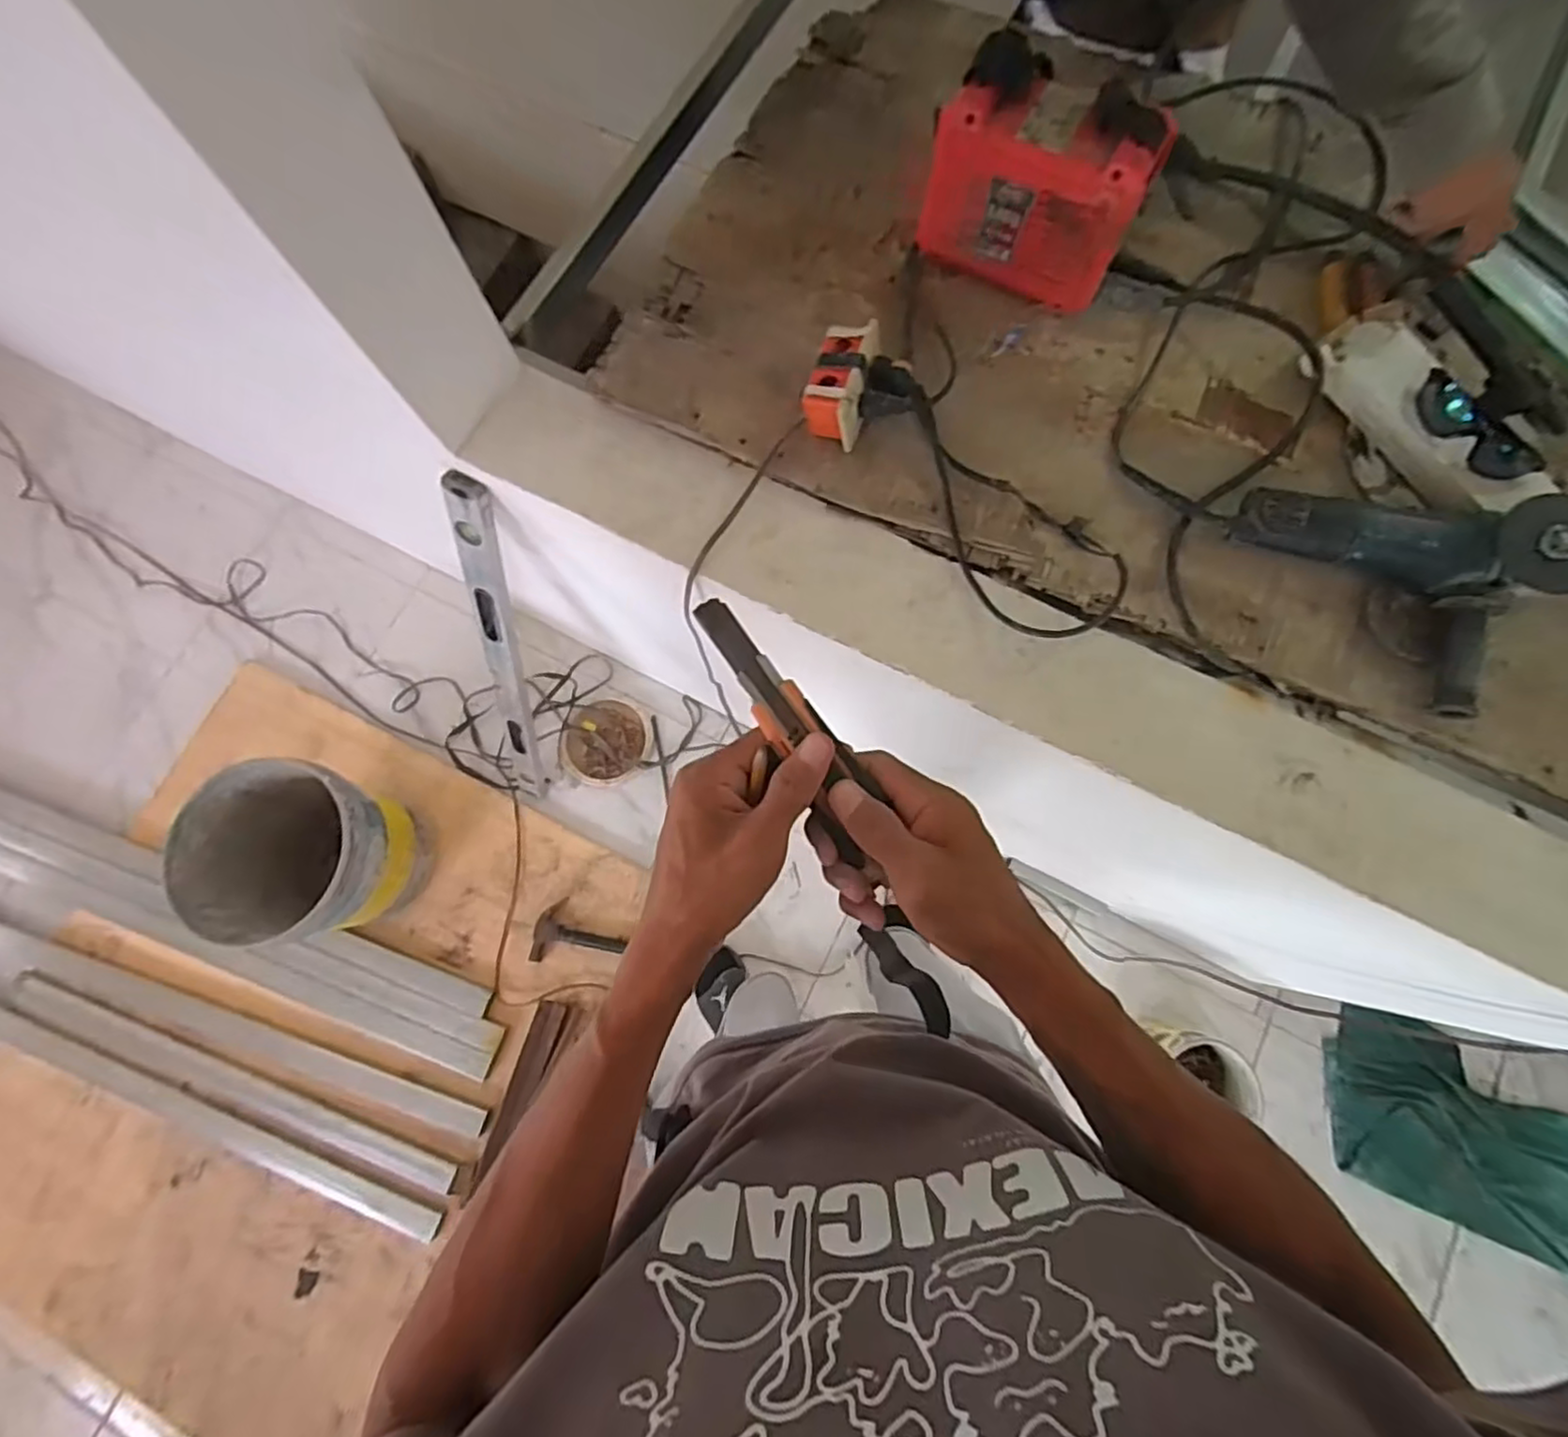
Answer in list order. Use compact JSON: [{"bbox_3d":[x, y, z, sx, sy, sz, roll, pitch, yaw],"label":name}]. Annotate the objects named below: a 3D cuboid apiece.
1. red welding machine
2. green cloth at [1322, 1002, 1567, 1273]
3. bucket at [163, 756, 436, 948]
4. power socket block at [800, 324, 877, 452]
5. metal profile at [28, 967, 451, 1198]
[{"bbox_3d":[0.267,-0.562,0.727,0.215,0.169,0.115,28,80,6],"label":"red welding machine"},{"bbox_3d":[1.293,0.782,1.261,0.605,0.037,0.299,23,80,6],"label":"green cloth"},{"bbox_3d":[-0.849,0.248,1.258,0.294,0.317,0.281,0,78,1],"label":"bucket"},{"bbox_3d":[0.065,-0.359,0.743,0.068,0.063,0.116,16,78,5],"label":"power socket block"},{"bbox_3d":[-1.082,0.720,1.351,0.966,0.031,0.075,21,78,7],"label":"metal profile"}]

